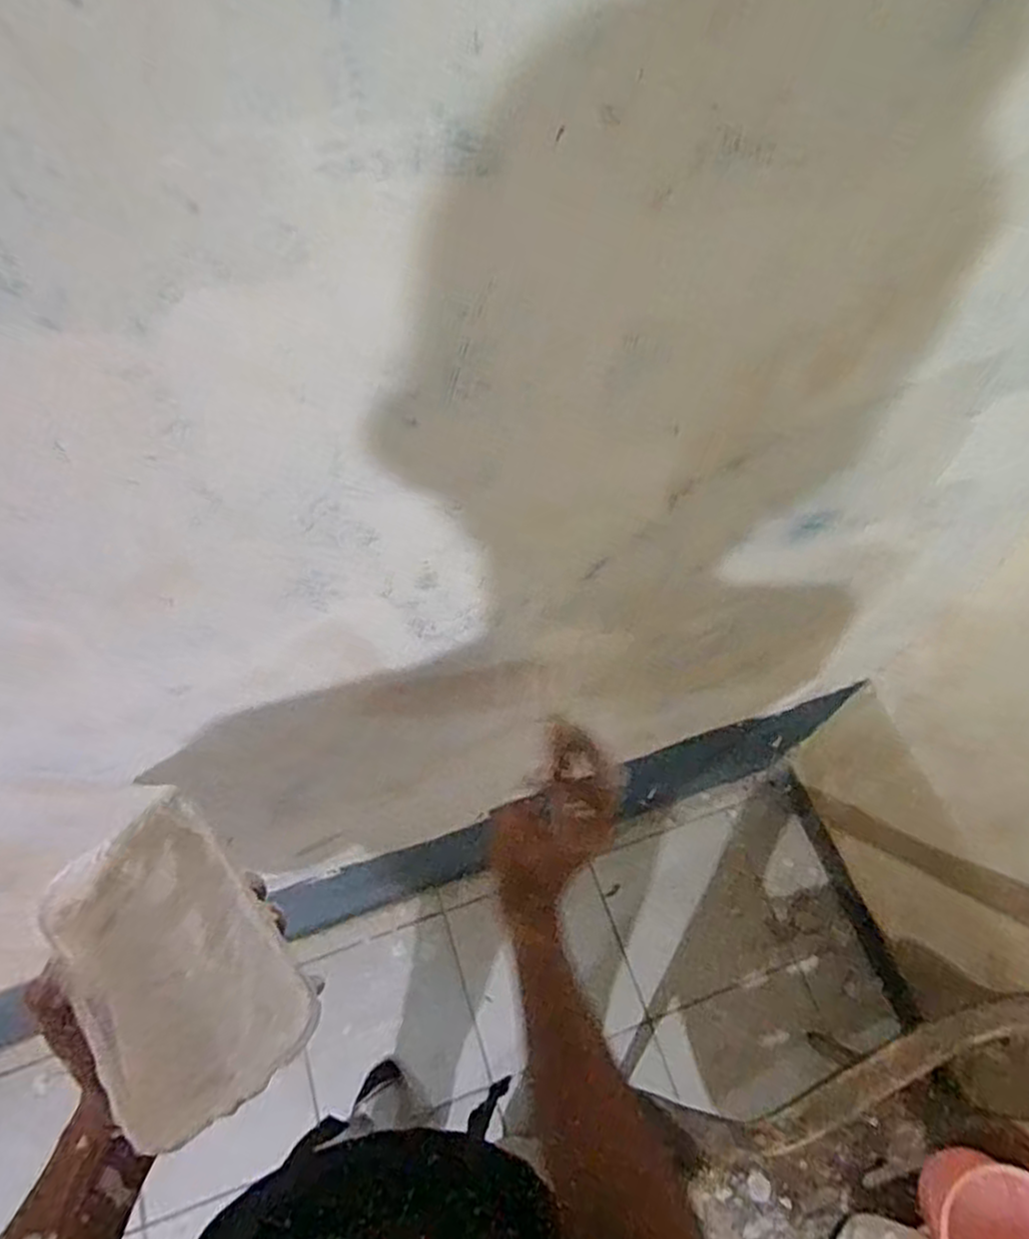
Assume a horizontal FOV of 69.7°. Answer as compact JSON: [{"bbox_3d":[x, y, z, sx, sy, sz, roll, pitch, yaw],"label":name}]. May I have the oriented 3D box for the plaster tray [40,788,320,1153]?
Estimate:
[{"bbox_3d":[-0.203,0.204,0.444,0.113,0.035,0.176,-35,67,-16],"label":"plaster tray"}]

